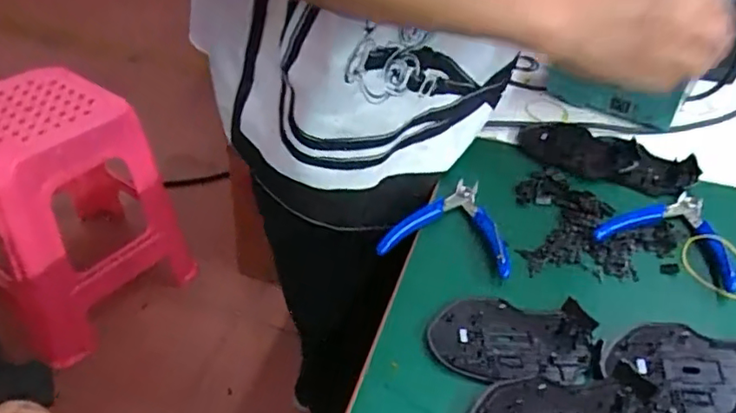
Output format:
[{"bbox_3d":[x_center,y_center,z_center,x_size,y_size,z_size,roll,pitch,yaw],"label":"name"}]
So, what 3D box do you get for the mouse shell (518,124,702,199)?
[{"bbox_3d":[0.244,-0.055,0.603,0.169,0.020,0.080,17,41,15],"label":"mouse shell"}]

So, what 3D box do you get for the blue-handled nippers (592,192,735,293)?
[{"bbox_3d":[0.267,0.014,0.514,0.109,0.020,0.113,23,43,21],"label":"blue-handled nippers"}]

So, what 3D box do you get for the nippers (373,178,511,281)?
[{"bbox_3d":[0.073,0.012,0.512,0.105,0.014,0.108,12,40,9],"label":"nippers"}]

